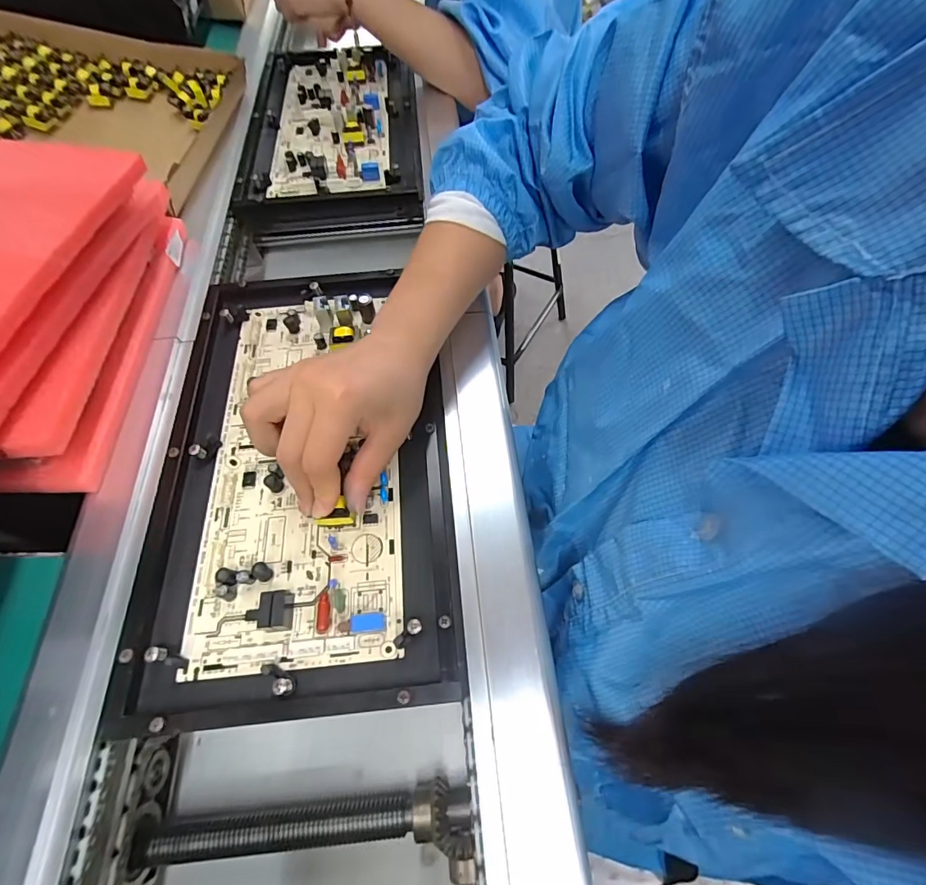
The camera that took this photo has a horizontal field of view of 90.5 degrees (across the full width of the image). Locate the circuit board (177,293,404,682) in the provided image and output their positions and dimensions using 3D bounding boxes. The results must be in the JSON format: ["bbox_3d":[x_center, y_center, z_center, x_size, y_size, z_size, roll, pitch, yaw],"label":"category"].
[{"bbox_3d":[-0.119,0.005,0.325,0.132,0.023,0.284,-10,63,-5],"label":"circuit board"}]

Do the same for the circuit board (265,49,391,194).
[{"bbox_3d":[-0.153,-0.387,0.543,0.124,0.027,0.276,-4,60,-2],"label":"circuit board"}]

